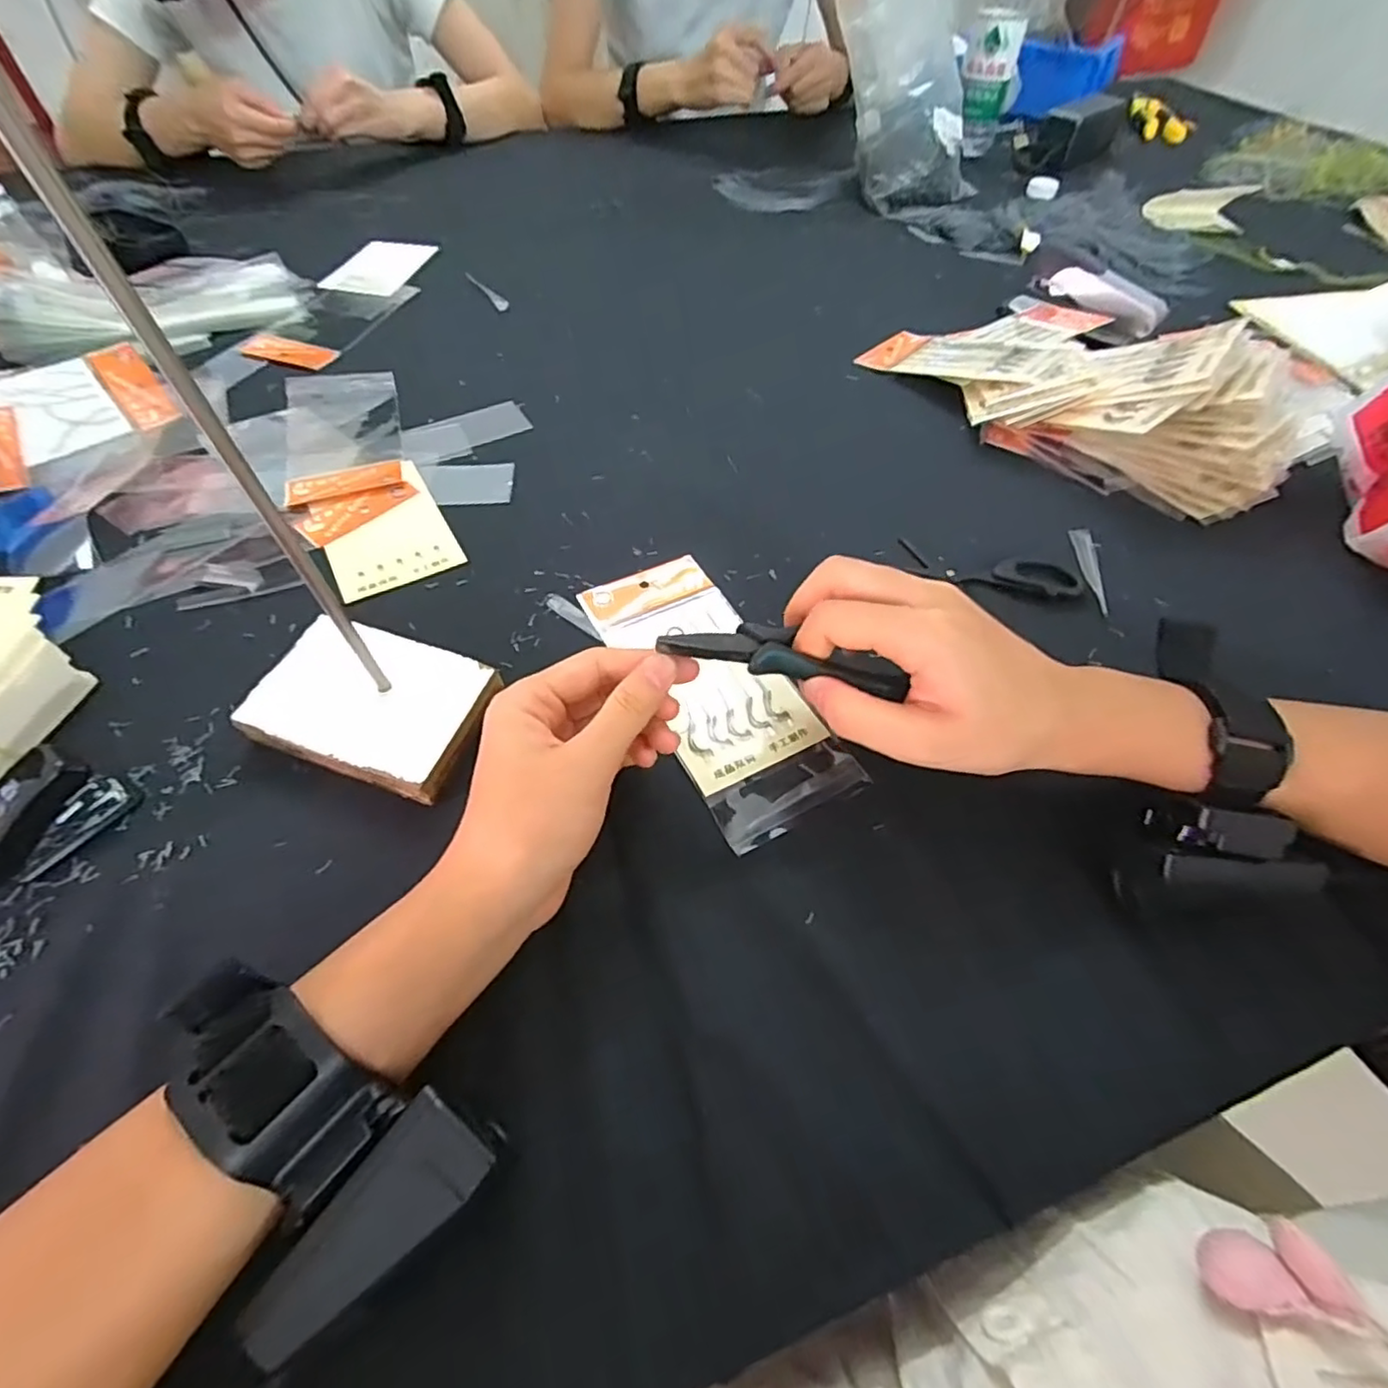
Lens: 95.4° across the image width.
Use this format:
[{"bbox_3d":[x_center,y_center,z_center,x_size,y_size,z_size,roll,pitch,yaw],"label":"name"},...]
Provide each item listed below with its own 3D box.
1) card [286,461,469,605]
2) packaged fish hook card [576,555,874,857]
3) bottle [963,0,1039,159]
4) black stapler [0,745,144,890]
[{"bbox_3d":[-0.197,-0.106,0.389,0.077,0.005,0.118,-26,59,-18],"label":"card"},{"bbox_3d":[0.008,-0.008,0.324,0.072,0.004,0.172,-24,58,-17],"label":"packaged fish hook card"},{"bbox_3d":[0.357,-0.774,0.736,0.065,0.208,0.057,15,56,8],"label":"bottle"},{"bbox_3d":[-0.268,0.051,0.257,0.018,0.037,0.054,32,60,20],"label":"black stapler"}]

